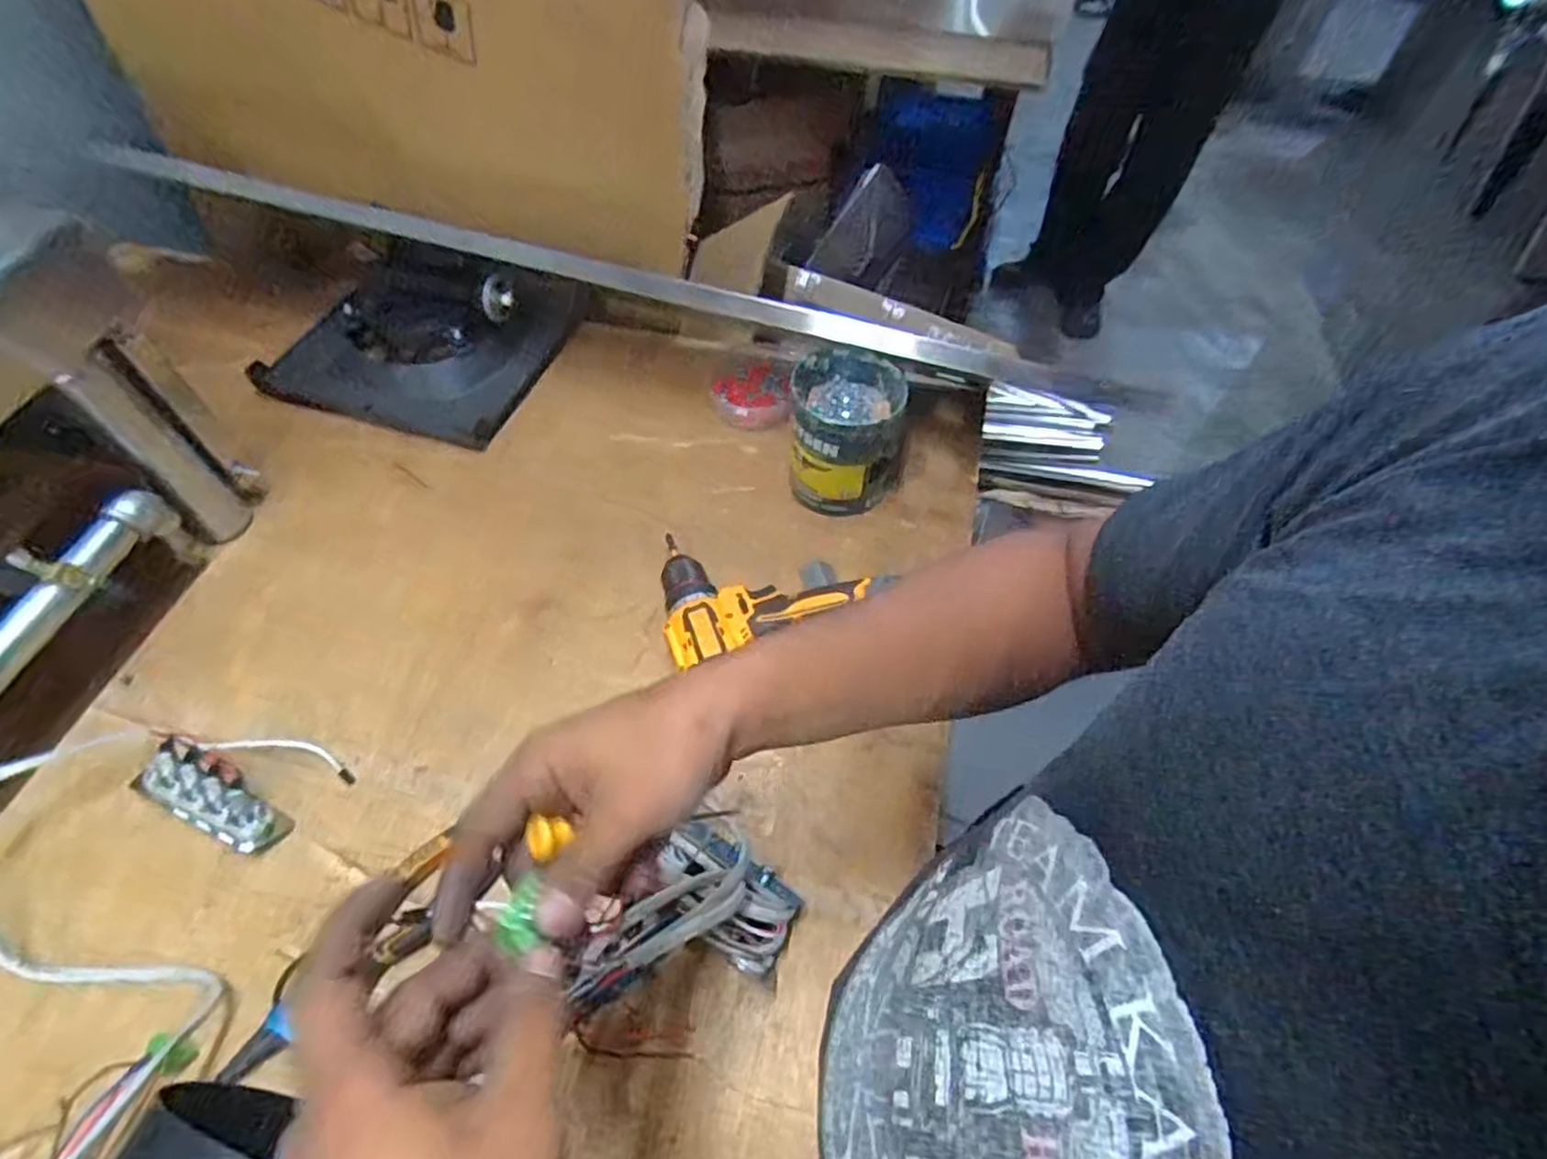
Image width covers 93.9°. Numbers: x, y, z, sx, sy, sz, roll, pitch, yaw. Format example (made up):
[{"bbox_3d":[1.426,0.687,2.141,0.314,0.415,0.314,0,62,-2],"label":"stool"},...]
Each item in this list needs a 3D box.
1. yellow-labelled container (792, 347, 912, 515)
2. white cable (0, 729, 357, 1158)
[{"bbox_3d":[0.072,-0.145,0.734,0.110,0.125,0.111,10,57,4],"label":"yellow-labelled container"},{"bbox_3d":[-0.462,0.218,0.496,0.212,0.087,0.264,8,57,3],"label":"white cable"}]

